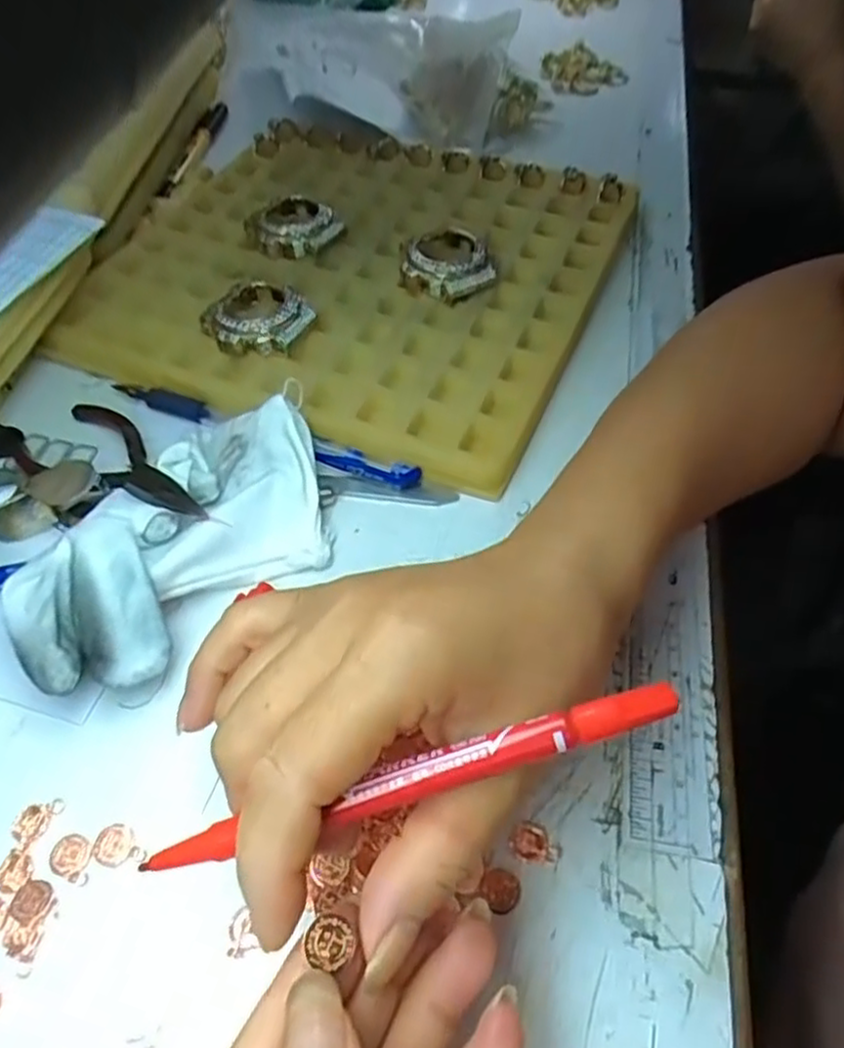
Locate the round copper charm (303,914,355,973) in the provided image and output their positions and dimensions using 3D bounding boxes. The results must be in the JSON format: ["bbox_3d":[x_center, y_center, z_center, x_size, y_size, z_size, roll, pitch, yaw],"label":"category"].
[{"bbox_3d":[-0.021,0.095,0.161,0.012,0.004,0.010,13,55,9],"label":"round copper charm"}]

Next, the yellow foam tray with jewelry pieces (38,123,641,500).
[{"bbox_3d":[-0.044,-0.151,0.389,0.270,0.021,0.242,19,56,13],"label":"yellow foam tray with jewelry pieces"}]

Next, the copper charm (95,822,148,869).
[{"bbox_3d":[-0.096,0.101,0.222,0.017,0.004,0.012,15,56,11],"label":"copper charm"}]

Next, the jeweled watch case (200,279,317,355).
[{"bbox_3d":[-0.084,-0.104,0.350,0.056,0.015,0.046,35,61,22],"label":"jeweled watch case"}]

